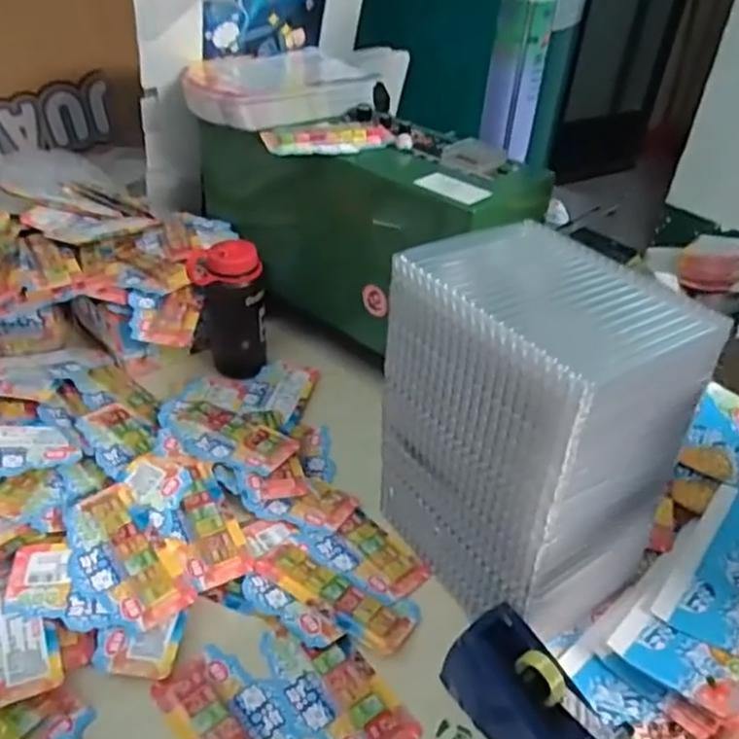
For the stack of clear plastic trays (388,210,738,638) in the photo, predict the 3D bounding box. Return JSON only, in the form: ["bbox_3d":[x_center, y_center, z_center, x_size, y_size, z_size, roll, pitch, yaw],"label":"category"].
[{"bbox_3d":[0.130,0.047,0.579,0.157,0.289,0.201,-20,44,-30],"label":"stack of clear plastic trays"}]

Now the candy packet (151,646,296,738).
[{"bbox_3d":[-0.101,0.276,0.530,0.074,0.011,0.140,-25,46,-34],"label":"candy packet"}]

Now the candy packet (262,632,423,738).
[{"bbox_3d":[-0.029,0.258,0.558,0.071,0.015,0.140,-24,45,-33],"label":"candy packet"}]

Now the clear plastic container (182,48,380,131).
[{"bbox_3d":[-0.100,-0.348,0.849,0.238,0.041,0.148,-23,45,-32],"label":"clear plastic container"}]

